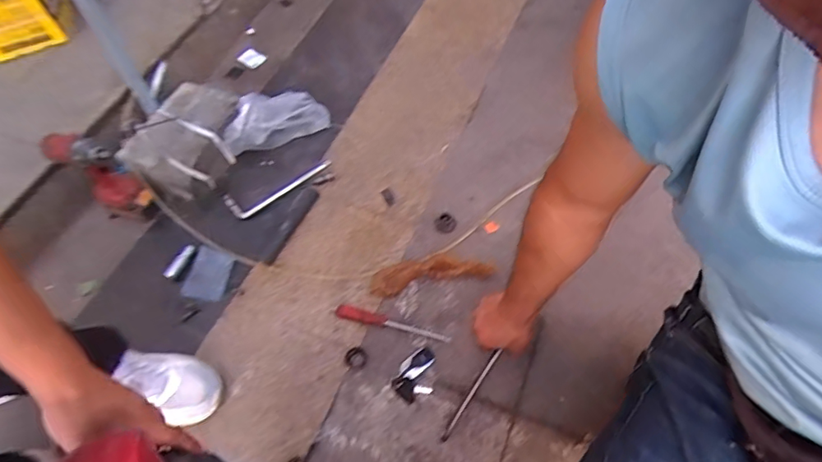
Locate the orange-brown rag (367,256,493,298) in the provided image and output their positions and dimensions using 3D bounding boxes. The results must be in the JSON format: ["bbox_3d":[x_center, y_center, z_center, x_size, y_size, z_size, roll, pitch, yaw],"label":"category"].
[{"bbox_3d":[0.039,0.082,0.961,0.242,0.037,0.063,-10,56,0],"label":"orange-brown rag"}]

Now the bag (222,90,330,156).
[{"bbox_3d":[-0.318,-0.261,1.166,0.093,0.132,0.271,35,37,22],"label":"bag"}]

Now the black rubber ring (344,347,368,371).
[{"bbox_3d":[-0.101,0.235,0.893,0.042,0.010,0.040,-2,59,3],"label":"black rubber ring"}]

